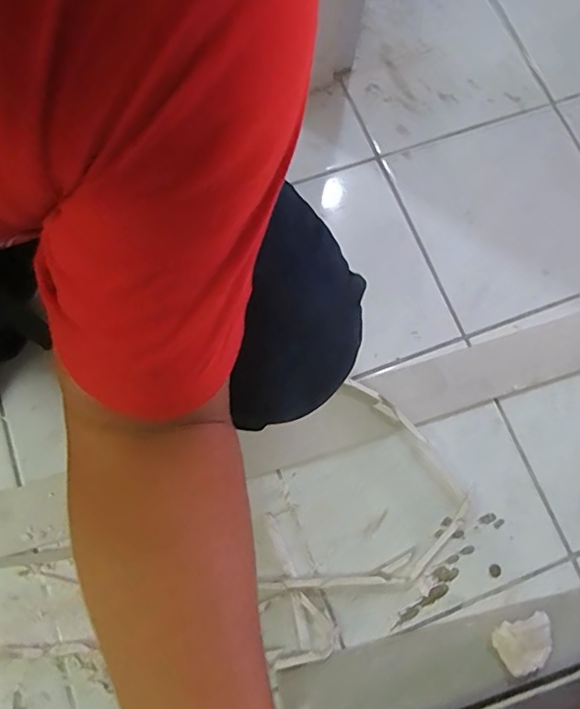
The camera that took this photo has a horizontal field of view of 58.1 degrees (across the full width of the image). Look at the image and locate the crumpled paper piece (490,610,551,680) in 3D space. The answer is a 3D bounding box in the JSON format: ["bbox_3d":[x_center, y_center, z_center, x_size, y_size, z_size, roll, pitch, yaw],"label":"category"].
[{"bbox_3d":[0.268,0.326,0.587,0.070,0.017,0.054,-37,76,18],"label":"crumpled paper piece"}]

